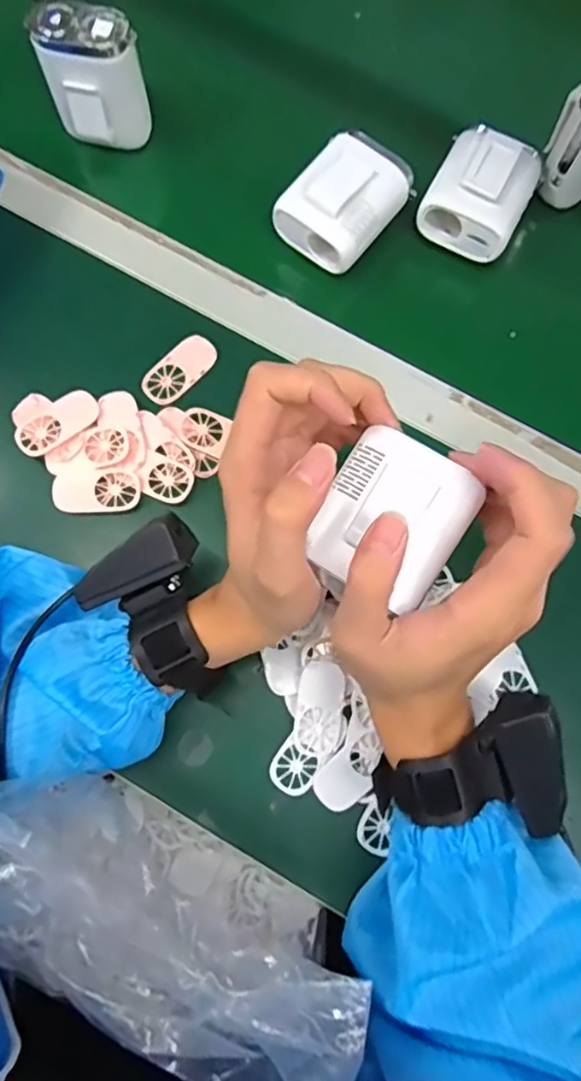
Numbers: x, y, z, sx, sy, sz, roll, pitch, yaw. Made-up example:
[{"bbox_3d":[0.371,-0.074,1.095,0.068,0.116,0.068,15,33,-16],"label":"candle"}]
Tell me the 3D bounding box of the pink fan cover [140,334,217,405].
[{"bbox_3d":[-0.078,-0.121,0.443,0.057,0.006,0.029,-43,81,-9],"label":"pink fan cover"}]

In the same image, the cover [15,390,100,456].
[{"bbox_3d":[-0.158,-0.080,0.426,0.058,0.006,0.027,-35,79,-8],"label":"cover"}]

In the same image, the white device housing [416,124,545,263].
[{"bbox_3d":[0.139,-0.255,0.453,0.069,0.042,0.090,26,78,6],"label":"white device housing"}]

